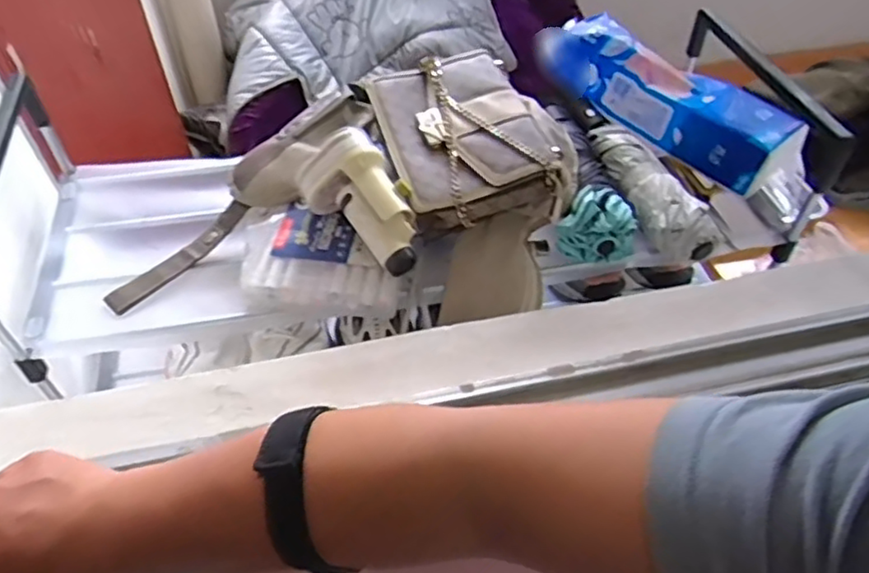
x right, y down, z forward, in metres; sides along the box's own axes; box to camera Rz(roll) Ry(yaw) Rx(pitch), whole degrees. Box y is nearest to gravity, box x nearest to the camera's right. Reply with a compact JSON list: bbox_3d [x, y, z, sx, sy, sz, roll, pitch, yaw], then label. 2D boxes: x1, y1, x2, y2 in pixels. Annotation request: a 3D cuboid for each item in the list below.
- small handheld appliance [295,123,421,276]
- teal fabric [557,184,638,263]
[{"bbox_3d":[-0.069,-0.080,0.666,0.080,0.061,0.161,-31,74,-25],"label":"small handheld appliance"},{"bbox_3d":[0.179,-0.065,0.701,0.073,0.053,0.070,0,49,-1],"label":"teal fabric"}]

